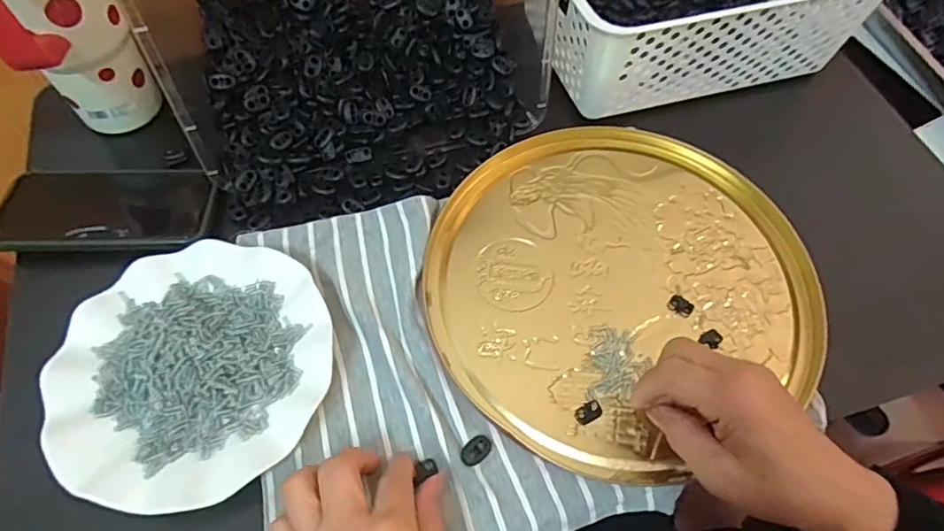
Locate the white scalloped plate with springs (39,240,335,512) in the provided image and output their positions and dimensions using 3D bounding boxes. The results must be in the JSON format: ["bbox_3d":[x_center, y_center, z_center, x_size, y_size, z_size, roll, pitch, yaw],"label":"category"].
[{"bbox_3d":[-0.189,0.069,0.383,0.177,0.022,0.174,1,60,-2],"label":"white scalloped plate with springs"}]

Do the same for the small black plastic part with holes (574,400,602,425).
[{"bbox_3d":[0.081,0.101,0.384,0.020,0.004,0.012,-26,65,-16],"label":"small black plastic part with holes"}]

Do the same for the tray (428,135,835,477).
[{"bbox_3d":[0.112,0.005,0.436,0.287,0.013,0.268,1,60,-2],"label":"tray"}]

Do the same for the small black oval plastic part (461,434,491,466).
[{"bbox_3d":[0.003,0.123,0.372,0.014,0.005,0.023,41,67,19],"label":"small black oval plastic part"}]

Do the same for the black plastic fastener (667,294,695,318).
[{"bbox_3d":[0.160,0.030,0.426,0.018,0.004,0.015,33,64,15],"label":"black plastic fastener"}]

